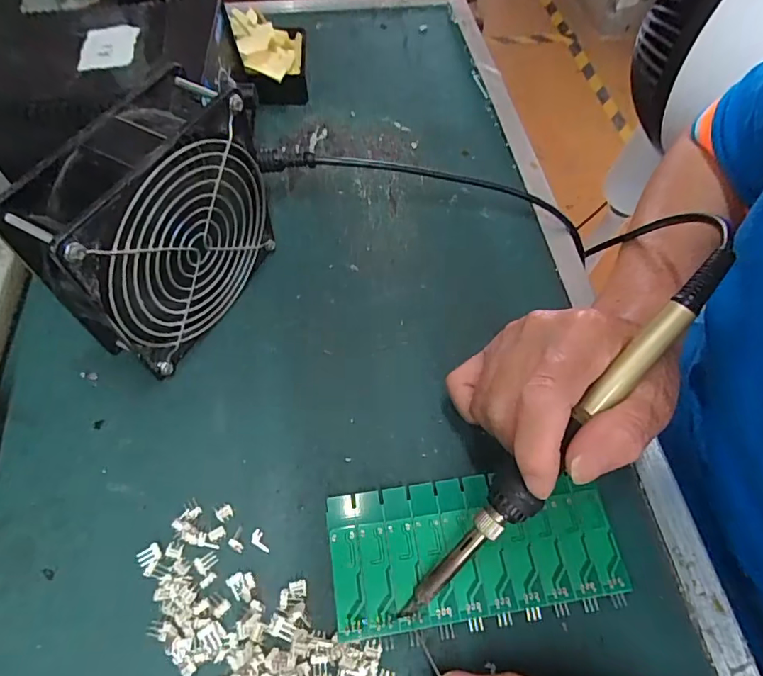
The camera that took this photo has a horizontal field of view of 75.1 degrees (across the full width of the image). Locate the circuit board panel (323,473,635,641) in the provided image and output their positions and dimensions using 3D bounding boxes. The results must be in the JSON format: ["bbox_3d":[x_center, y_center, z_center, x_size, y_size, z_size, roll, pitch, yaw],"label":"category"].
[{"bbox_3d":[0.045,0.102,0.246,0.138,0.013,0.063,-5,60,-6],"label":"circuit board panel"}]

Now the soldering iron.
[{"bbox_3d":[0.079,0.045,0.215,0.019,0.015,0.209,43,94,18],"label":"soldering iron"}]

